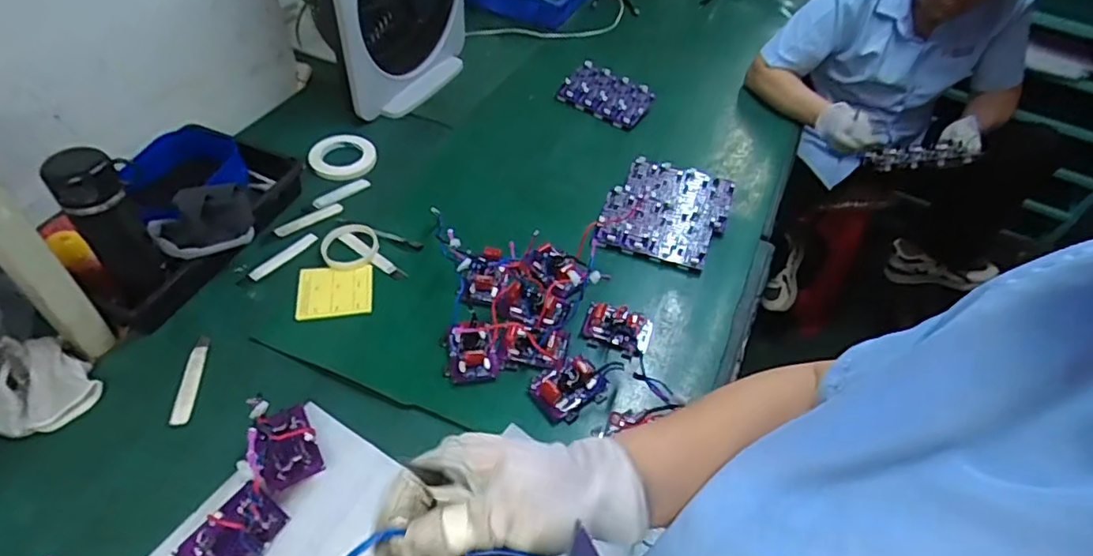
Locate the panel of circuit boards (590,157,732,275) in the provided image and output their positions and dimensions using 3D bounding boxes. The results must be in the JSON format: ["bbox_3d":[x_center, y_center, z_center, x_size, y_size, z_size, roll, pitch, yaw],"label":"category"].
[{"bbox_3d":[0.210,-0.116,1.046,0.202,0.039,0.225,19,50,11],"label":"panel of circuit boards"}]

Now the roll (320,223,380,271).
[{"bbox_3d":[-0.314,-0.051,0.957,0.089,0.010,0.095,3,49,-3],"label":"roll"}]

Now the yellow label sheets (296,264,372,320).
[{"bbox_3d":[-0.321,0.018,0.909,0.109,0.011,0.102,-4,50,-9],"label":"yellow label sheets"}]

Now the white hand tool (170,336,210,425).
[{"bbox_3d":[-0.472,0.135,0.797,0.022,0.008,0.129,-1,49,-6],"label":"white hand tool"}]

